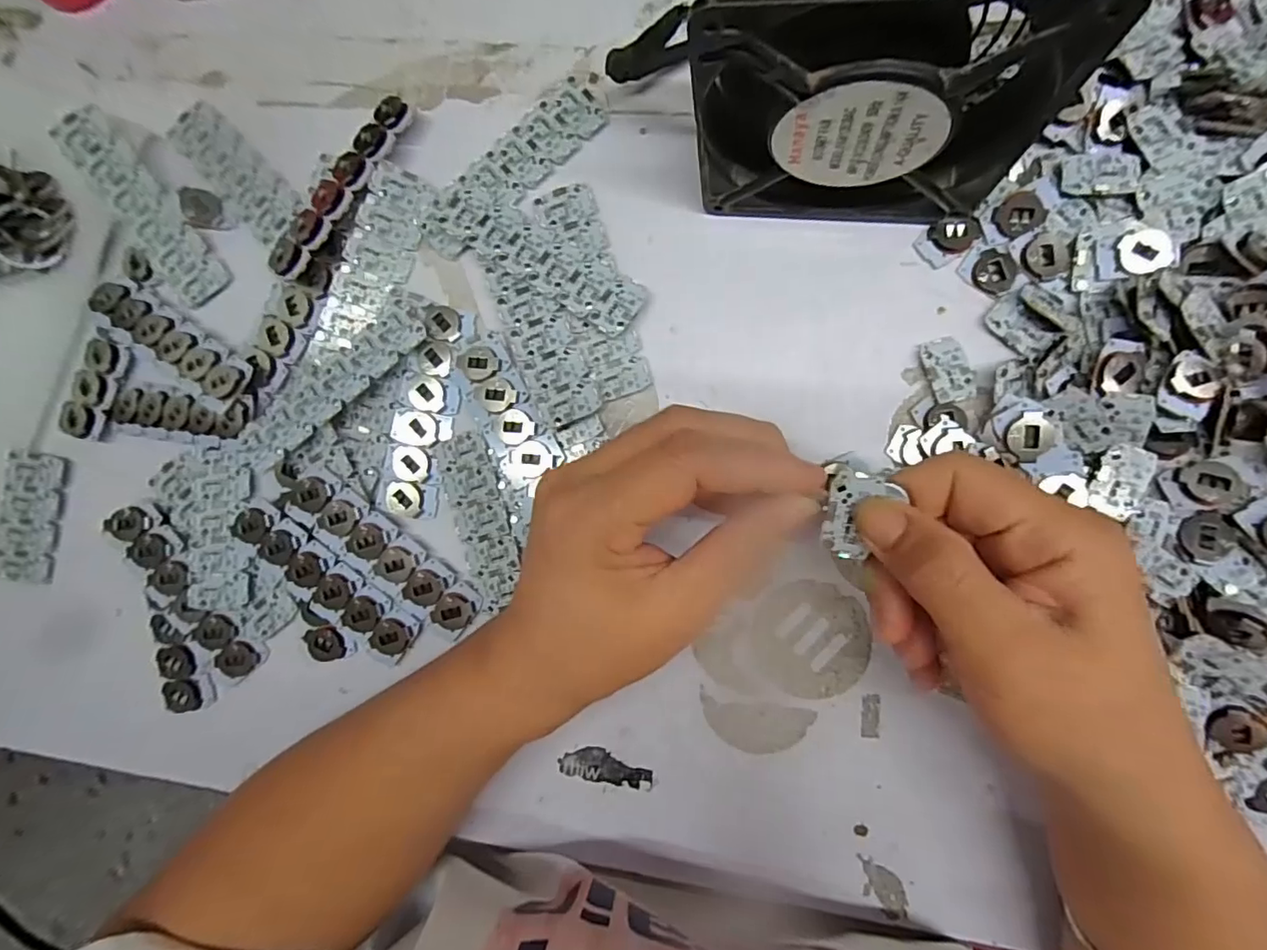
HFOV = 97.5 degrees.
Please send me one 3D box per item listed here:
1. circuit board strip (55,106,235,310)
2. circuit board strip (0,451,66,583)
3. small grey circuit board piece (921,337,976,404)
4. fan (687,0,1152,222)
[{"bbox_3d":[-0.262,-0.143,0.297,0.029,0.007,0.115,-39,94,-8],"label":"circuit board strip"},{"bbox_3d":[-0.336,0.024,0.309,0.030,0.008,0.072,13,92,-5],"label":"circuit board strip"},{"bbox_3d":[0.145,-0.049,0.255,0.020,0.006,0.029,-14,86,6],"label":"small grey circuit board piece"},{"bbox_3d":[0.085,-0.142,0.207,0.120,0.121,0.040,5,88,7],"label":"fan"}]

